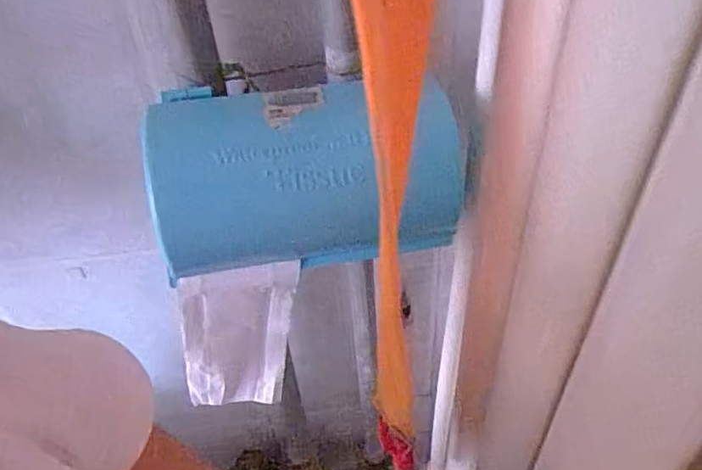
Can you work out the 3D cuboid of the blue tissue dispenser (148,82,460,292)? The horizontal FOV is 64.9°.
[{"bbox_3d":[-0.034,-0.047,0.460,0.248,0.126,0.106,-5,44,1],"label":"blue tissue dispenser"}]

